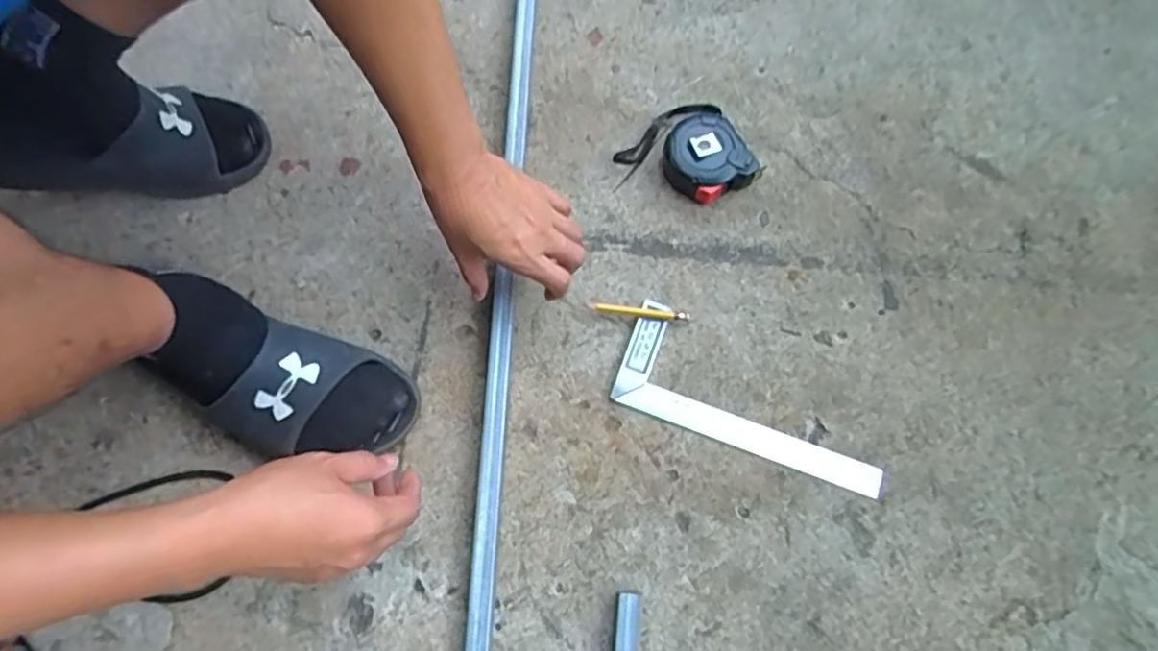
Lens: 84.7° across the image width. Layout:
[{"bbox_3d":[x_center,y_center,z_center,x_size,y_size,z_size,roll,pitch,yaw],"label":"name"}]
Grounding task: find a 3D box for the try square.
[{"bbox_3d":[0.159,0.070,0.584,0.251,0.013,0.096,23,73,7],"label":"try square"}]

